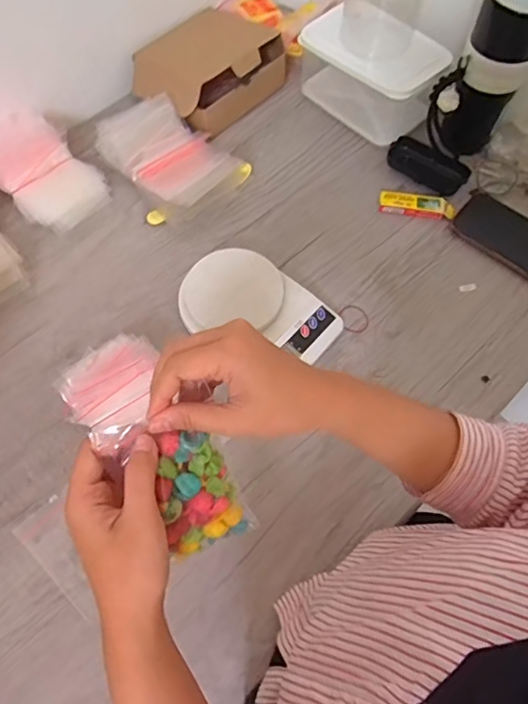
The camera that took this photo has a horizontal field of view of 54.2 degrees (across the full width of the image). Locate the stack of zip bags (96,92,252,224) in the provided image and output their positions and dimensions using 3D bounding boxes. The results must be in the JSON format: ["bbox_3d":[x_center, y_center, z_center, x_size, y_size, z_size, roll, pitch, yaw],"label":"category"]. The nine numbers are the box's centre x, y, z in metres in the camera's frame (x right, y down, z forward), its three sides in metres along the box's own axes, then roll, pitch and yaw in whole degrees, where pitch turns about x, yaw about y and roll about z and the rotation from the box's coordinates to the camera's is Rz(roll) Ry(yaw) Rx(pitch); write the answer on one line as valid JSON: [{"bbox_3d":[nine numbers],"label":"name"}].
[{"bbox_3d":[-0.125,-0.265,0.692,0.134,0.040,0.189,-42,75,-11],"label":"stack of zip bags"}]

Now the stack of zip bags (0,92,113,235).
[{"bbox_3d":[-0.296,-0.240,0.671,0.115,0.074,0.181,-42,70,-18],"label":"stack of zip bags"}]

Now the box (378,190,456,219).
[{"bbox_3d":[0.203,-0.193,0.684,0.099,0.017,0.030,9,64,5],"label":"box"}]

